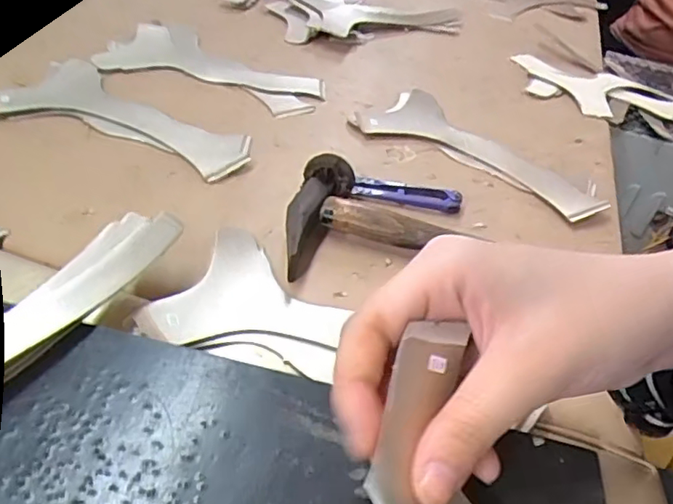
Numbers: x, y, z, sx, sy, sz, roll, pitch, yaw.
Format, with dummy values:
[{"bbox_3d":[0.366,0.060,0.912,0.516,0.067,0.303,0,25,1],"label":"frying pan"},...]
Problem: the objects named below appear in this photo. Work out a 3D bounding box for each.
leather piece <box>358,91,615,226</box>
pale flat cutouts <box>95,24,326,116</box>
[{"bbox_3d":[0.115,-0.081,0.459,0.194,0.010,0.091,31,46,23],"label":"leather piece"},{"bbox_3d":[-0.108,-0.163,0.519,0.194,0.012,0.091,16,41,10],"label":"pale flat cutouts"}]

